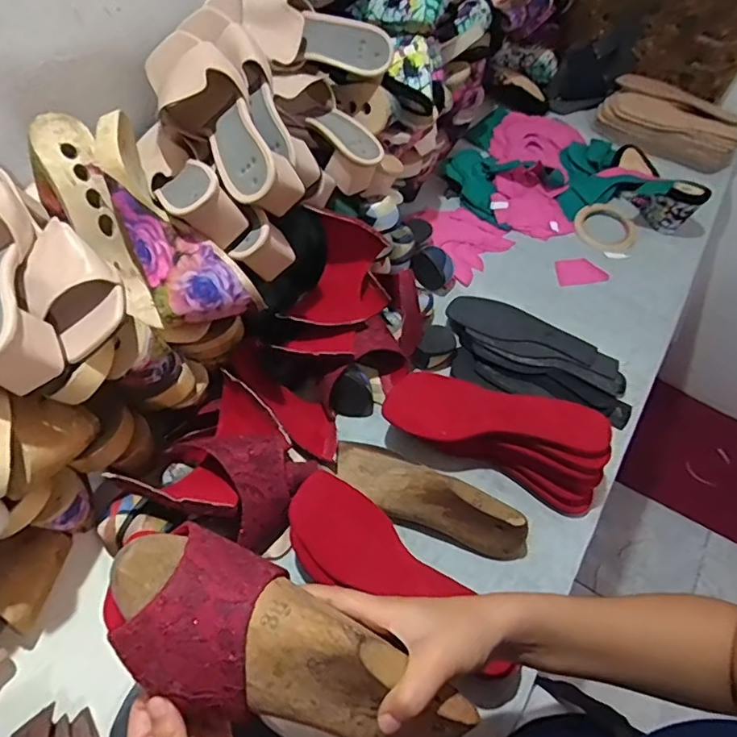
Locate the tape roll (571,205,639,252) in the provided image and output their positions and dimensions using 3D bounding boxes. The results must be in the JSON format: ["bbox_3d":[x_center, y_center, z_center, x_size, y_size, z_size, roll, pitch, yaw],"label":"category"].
[{"bbox_3d":[0.401,-0.241,0.918,0.106,0.018,0.099,2,55,-3],"label":"tape roll"}]

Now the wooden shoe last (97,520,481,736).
[{"bbox_3d":[-0.046,0.167,0.317,0.224,0.063,0.085,27,56,0],"label":"wooden shoe last"}]

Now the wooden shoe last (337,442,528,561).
[{"bbox_3d":[0.061,0.136,0.580,0.216,0.074,0.066,34,59,18],"label":"wooden shoe last"}]

